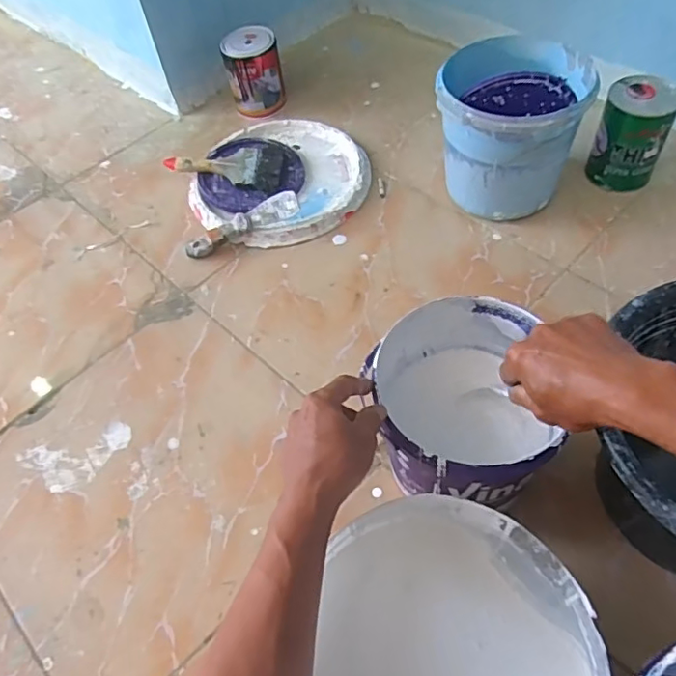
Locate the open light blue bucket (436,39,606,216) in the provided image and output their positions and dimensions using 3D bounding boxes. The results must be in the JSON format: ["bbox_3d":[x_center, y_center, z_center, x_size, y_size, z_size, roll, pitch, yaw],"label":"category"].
[{"bbox_3d":[0.251,-0.303,0.849,0.196,0.206,0.202,-3,54,4],"label":"open light blue bucket"}]

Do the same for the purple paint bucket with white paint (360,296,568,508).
[{"bbox_3d":[0.128,0.081,0.584,0.170,0.161,0.184,-11,54,-4],"label":"purple paint bucket with white paint"}]

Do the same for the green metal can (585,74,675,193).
[{"bbox_3d":[0.454,-0.314,0.868,0.103,0.140,0.096,-2,54,3],"label":"green metal can"}]

